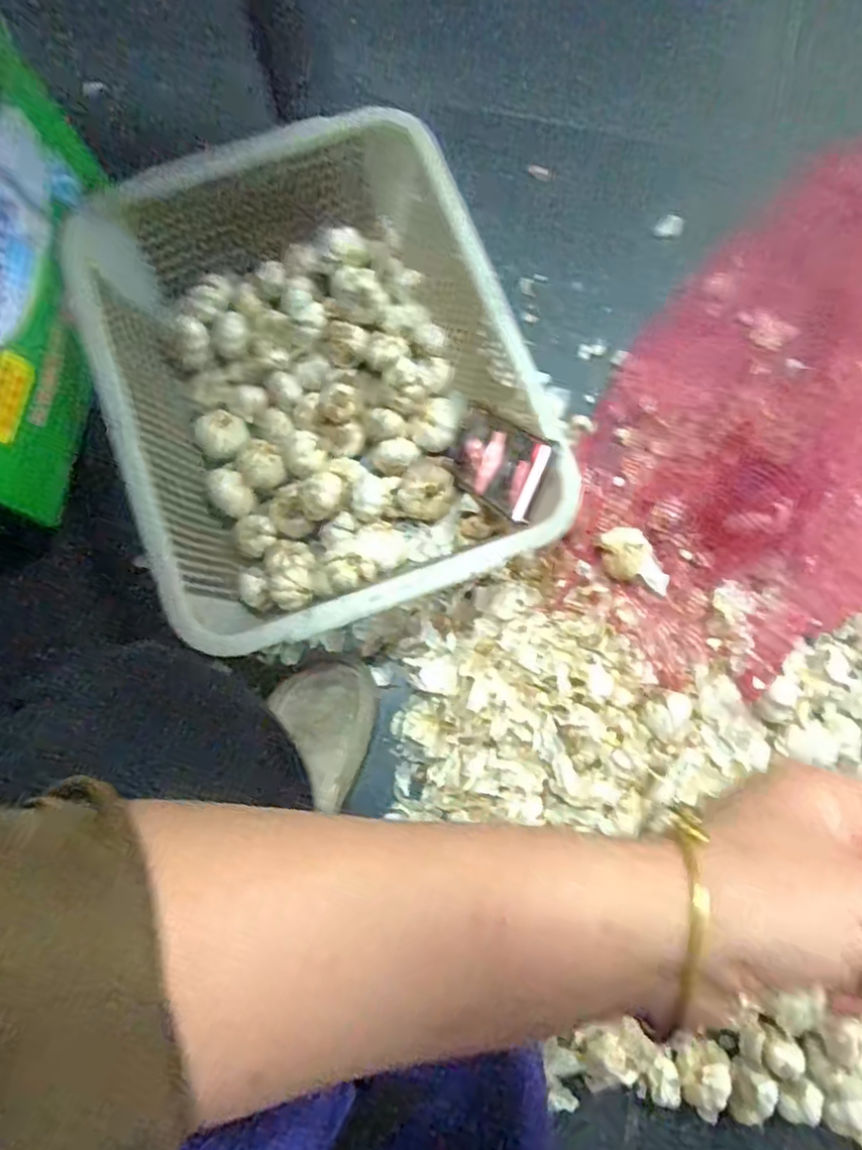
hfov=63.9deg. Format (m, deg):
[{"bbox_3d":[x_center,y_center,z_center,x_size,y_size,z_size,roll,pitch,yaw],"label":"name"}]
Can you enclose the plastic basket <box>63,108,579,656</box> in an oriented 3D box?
[{"bbox_3d":[-0.109,-0.186,0.686,0.366,0.125,0.473,-20,79,-4],"label":"plastic basket"}]

